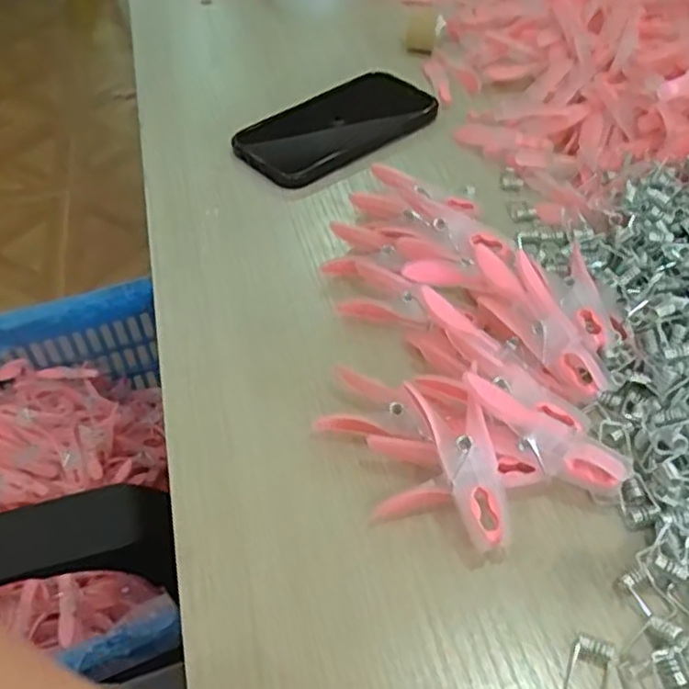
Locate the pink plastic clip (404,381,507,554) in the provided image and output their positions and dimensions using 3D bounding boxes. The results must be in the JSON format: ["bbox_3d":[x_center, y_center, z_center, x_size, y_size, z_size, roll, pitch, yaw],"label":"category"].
[{"bbox_3d":[0.053,0.049,0.301,0.025,0.008,0.075,-16,68,-9],"label":"pink plastic clip"}]

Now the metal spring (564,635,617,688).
[{"bbox_3d":[0.092,0.120,0.260,0.015,0.006,0.023,19,50,18],"label":"metal spring"}]

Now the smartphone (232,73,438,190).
[{"bbox_3d":[-0.005,-0.169,0.527,0.168,0.014,0.079,-34,56,-27],"label":"smartphone"}]

